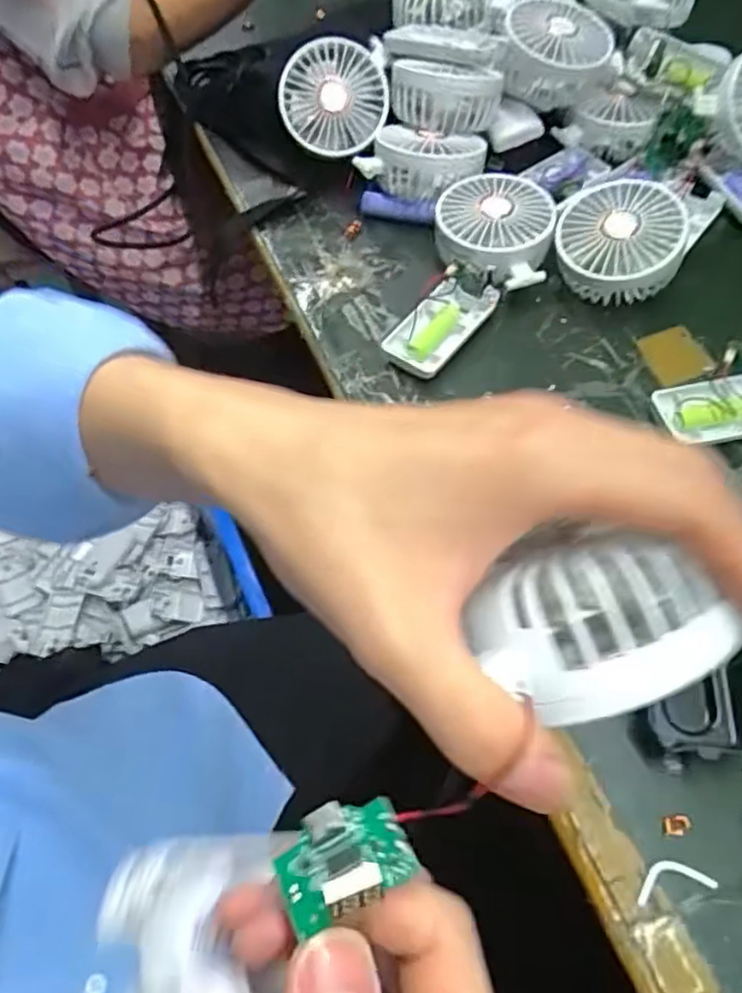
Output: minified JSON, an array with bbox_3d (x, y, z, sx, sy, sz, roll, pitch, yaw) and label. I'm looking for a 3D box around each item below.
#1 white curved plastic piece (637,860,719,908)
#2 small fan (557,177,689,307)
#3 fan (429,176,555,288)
[{"bbox_3d":[0.137,0.174,0.311,0.035,0.004,0.015,-10,58,-5],"label":"white curved plastic piece"},{"bbox_3d":[0.177,-0.182,0.487,0.084,0.039,0.080,16,81,24],"label":"small fan"},{"bbox_3d":[0.091,-0.196,0.516,0.084,0.050,0.089,11,59,8],"label":"fan"}]

